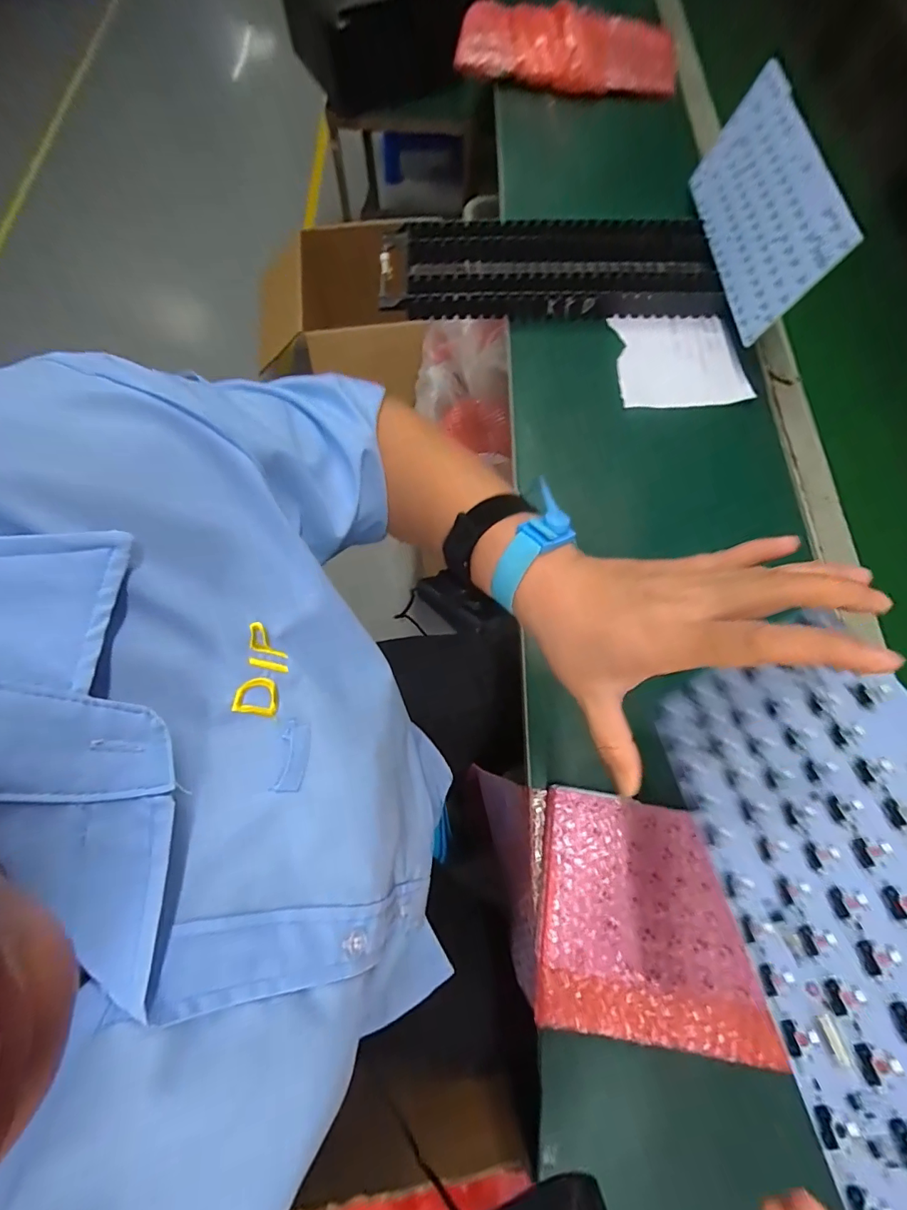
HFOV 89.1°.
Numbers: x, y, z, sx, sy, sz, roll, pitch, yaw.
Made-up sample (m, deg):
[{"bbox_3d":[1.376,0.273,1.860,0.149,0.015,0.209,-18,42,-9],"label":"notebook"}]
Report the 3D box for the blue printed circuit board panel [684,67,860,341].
[{"bbox_3d":[0.347,-0.457,0.527,0.011,0.123,0.306,5,70,-19],"label":"blue printed circuit board panel"}]

